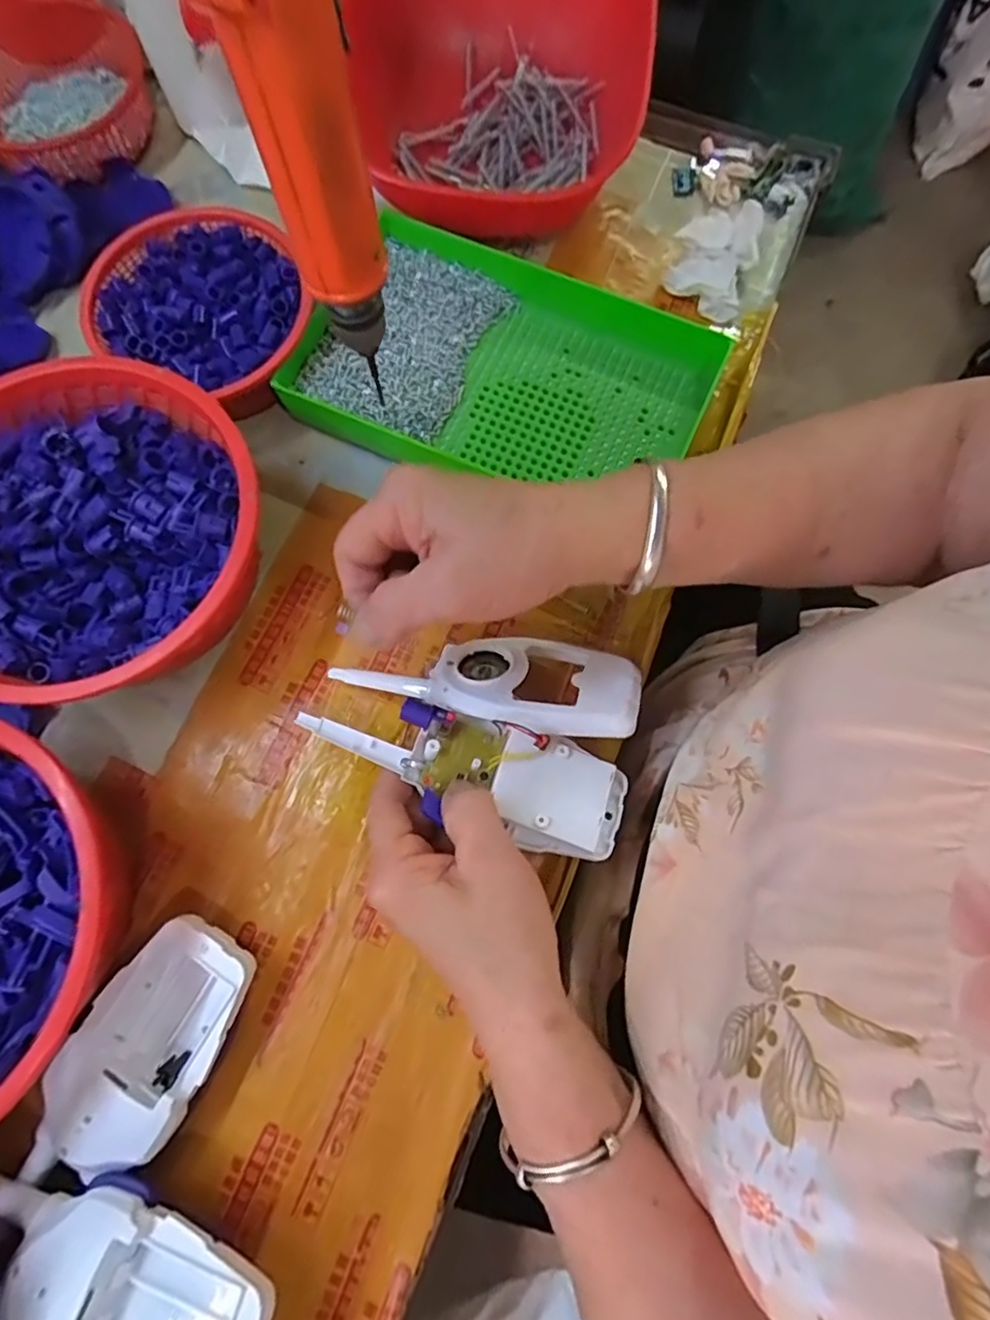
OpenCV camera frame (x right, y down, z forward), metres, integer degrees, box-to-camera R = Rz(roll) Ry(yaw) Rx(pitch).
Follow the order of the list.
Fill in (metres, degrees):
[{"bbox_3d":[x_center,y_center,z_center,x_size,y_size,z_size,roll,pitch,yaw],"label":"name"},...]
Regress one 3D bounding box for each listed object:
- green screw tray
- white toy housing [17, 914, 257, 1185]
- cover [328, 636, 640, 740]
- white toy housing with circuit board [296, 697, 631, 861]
[{"bbox_3d":[0.006,-0.177,0.383,0.241,0.044,0.160,24,75,6],"label":"green screw tray"},{"bbox_3d":[-0.164,0.186,0.296,0.061,0.033,0.120,26,75,7],"label":"white toy housing"},{"bbox_3d":[-0.005,0.010,0.333,0.158,0.013,0.057,5,47,10],"label":"cover"},{"bbox_3d":[-0.013,0.054,0.313,0.162,0.024,0.054,18,74,3],"label":"white toy housing with circuit board"}]

